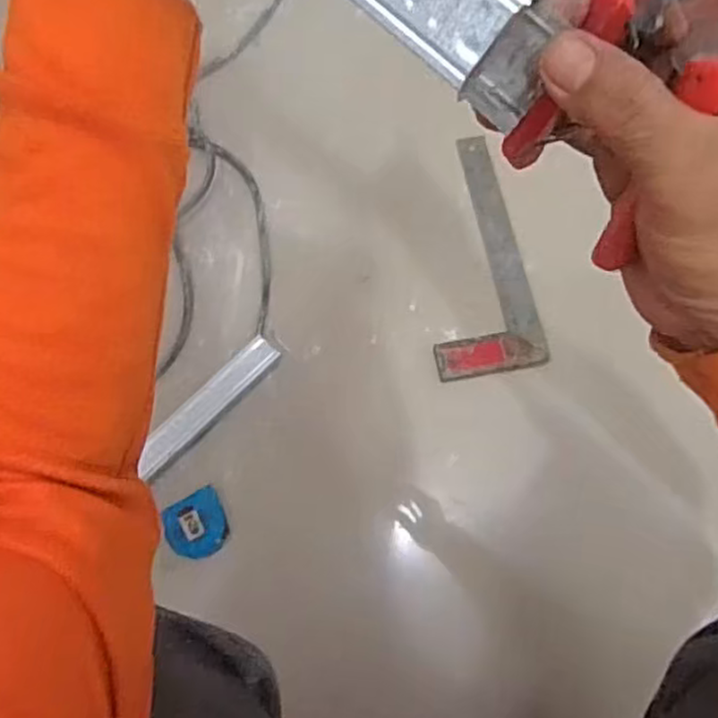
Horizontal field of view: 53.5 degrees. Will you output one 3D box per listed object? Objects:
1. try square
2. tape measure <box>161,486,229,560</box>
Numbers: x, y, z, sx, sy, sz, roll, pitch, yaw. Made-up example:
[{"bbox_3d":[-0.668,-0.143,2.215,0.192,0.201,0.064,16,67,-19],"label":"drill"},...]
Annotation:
[{"bbox_3d":[0.123,-0.121,0.818,0.119,0.014,0.289,-10,71,-4],"label":"try square"},{"bbox_3d":[-0.157,0.162,0.692,0.056,0.031,0.058,-30,74,-10],"label":"tape measure"}]

